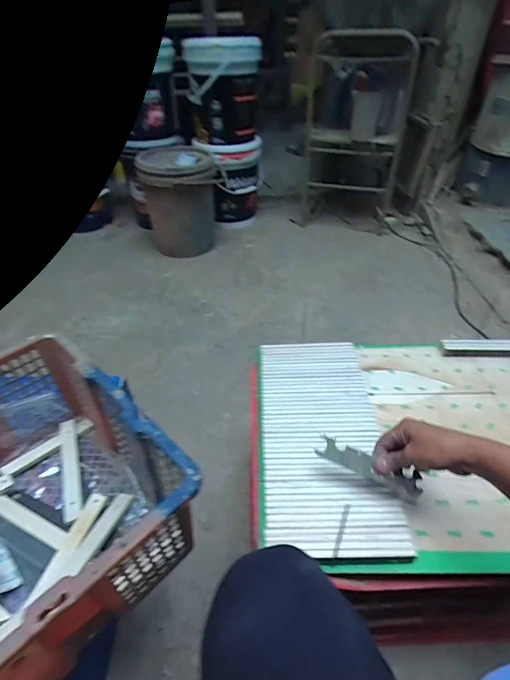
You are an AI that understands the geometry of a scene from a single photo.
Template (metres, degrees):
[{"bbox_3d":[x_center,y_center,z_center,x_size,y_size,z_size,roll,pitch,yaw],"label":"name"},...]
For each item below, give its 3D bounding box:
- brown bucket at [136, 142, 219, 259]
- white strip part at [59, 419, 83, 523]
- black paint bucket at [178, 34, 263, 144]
[{"bbox_3d":[-0.318,-0.592,1.639,0.303,0.367,0.290,-7,42,-7],"label":"brown bucket"},{"bbox_3d":[-0.269,0.182,0.551,0.026,0.011,0.169,-16,43,-18],"label":"white strip part"},{"bbox_3d":[-0.144,-1.067,1.629,0.326,0.351,0.358,-3,42,-3],"label":"black paint bucket"}]

